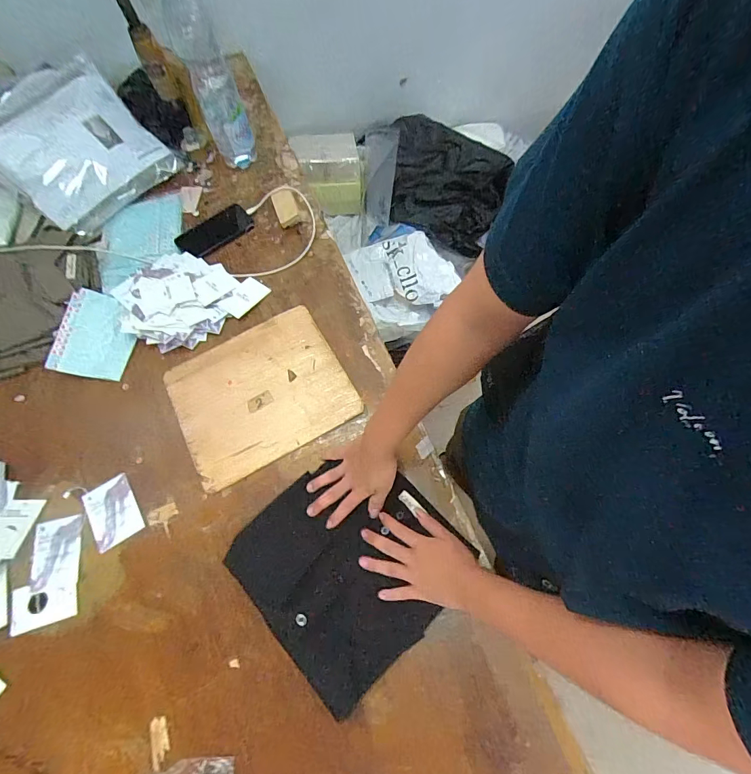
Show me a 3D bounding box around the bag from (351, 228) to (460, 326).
[{"bbox_3d":[0.084,-0.304,1.076,0.258,0.082,0.288,-21,67,-7],"label":"bag"}]

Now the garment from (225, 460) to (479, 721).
[{"bbox_3d":[-0.035,0.243,0.551,0.267,0.032,0.271,-39,72,-16],"label":"garment"}]

